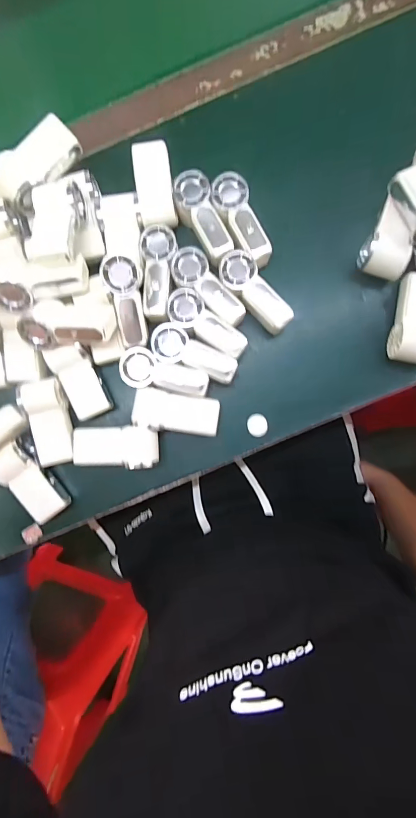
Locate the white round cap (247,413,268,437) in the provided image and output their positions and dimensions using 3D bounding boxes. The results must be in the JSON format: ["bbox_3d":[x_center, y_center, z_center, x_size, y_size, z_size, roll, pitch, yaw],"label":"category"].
[{"bbox_3d":[0.057,0.019,0.432,0.023,0.004,0.026,-6,87,3],"label":"white round cap"}]

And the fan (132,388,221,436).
[{"bbox_3d":[-0.034,0.004,0.418,0.091,0.029,0.042,10,88,4],"label":"fan"}]

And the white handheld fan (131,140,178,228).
[{"bbox_3d":[-0.059,-0.251,0.422,0.040,0.027,0.100,-9,87,3],"label":"white handheld fan"}]

